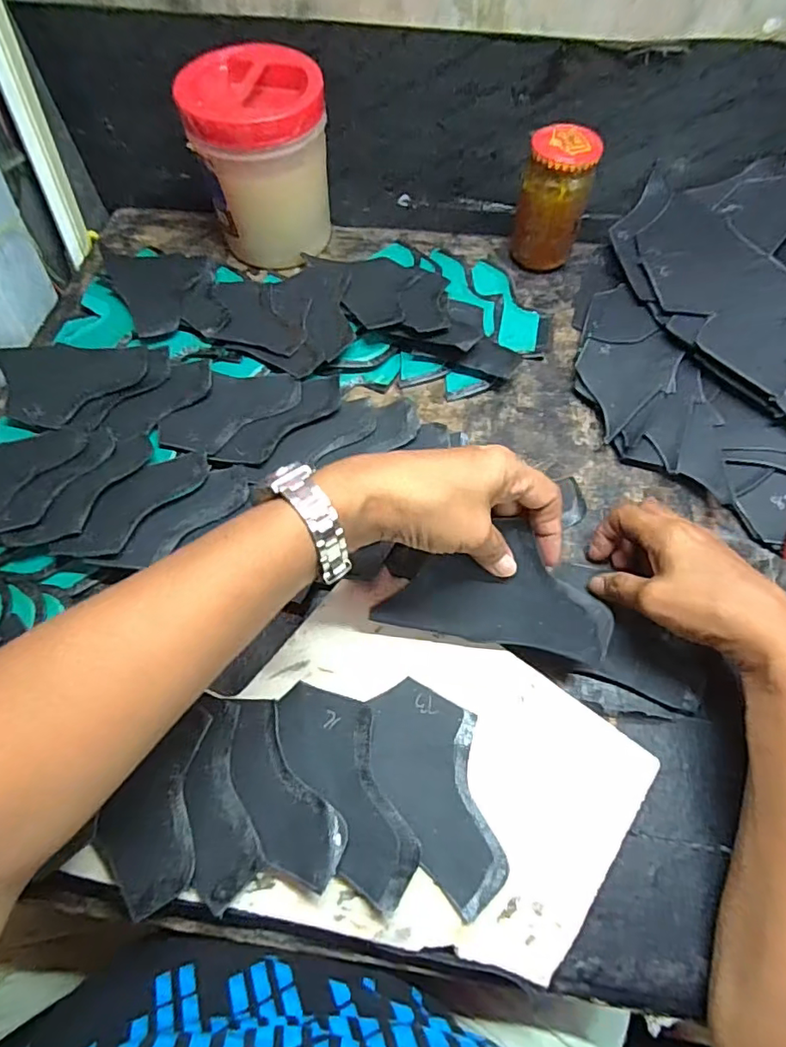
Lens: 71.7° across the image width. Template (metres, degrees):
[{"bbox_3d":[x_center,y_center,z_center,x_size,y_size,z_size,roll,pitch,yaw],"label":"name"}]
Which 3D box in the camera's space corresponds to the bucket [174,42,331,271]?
[{"bbox_3d":[-0.119,-0.337,0.506,0.118,0.128,0.113,-10,62,-5],"label":"bucket"}]

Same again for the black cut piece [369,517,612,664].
[{"bbox_3d":[0.065,0.037,0.333,0.138,0.008,0.076,8,98,2],"label":"black cut piece"}]

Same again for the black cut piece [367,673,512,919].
[{"bbox_3d":[0.022,0.147,0.303,0.061,0.007,0.114,-6,61,-8],"label":"black cut piece"}]

